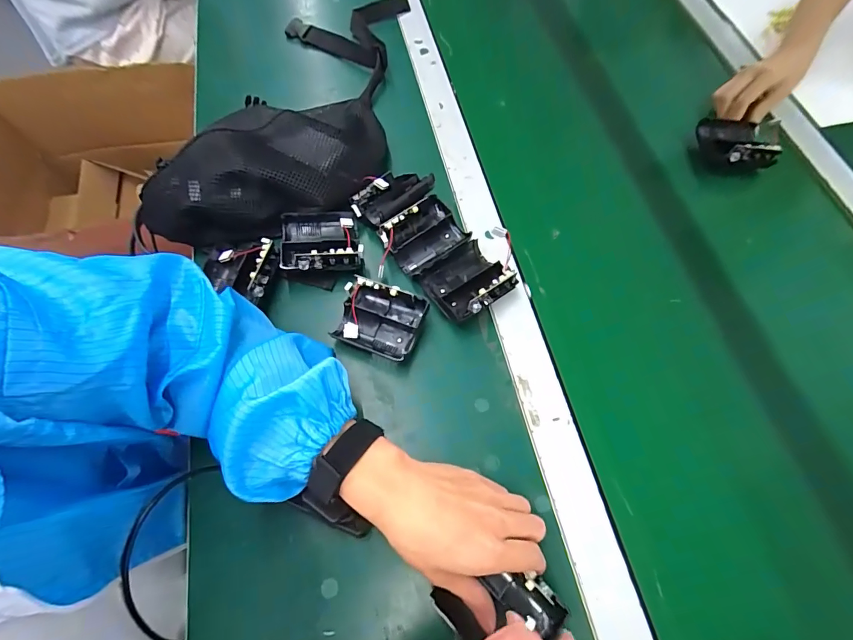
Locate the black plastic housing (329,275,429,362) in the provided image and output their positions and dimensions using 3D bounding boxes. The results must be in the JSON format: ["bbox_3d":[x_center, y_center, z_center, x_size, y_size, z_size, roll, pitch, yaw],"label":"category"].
[{"bbox_3d":[-0.045,0.000,0.399,0.078,0.042,0.059,14,65,6],"label":"black plastic housing"}]

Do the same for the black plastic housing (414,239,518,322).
[{"bbox_3d":[0.041,-0.039,0.417,0.081,0.039,0.070,-35,69,-15],"label":"black plastic housing"}]

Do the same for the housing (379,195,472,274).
[{"bbox_3d":[-0.001,-0.090,0.431,0.079,0.029,0.060,-35,69,-15],"label":"housing"}]

